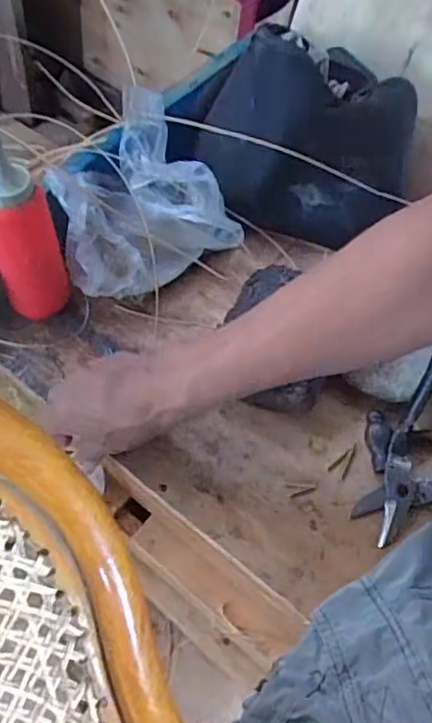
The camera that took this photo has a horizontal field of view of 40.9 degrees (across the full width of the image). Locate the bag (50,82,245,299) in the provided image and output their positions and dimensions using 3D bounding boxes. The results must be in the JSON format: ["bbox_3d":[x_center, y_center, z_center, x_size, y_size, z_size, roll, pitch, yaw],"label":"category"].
[{"bbox_3d":[-0.078,-0.145,0.529,0.155,0.079,0.141,-31,66,-19],"label":"bag"}]

